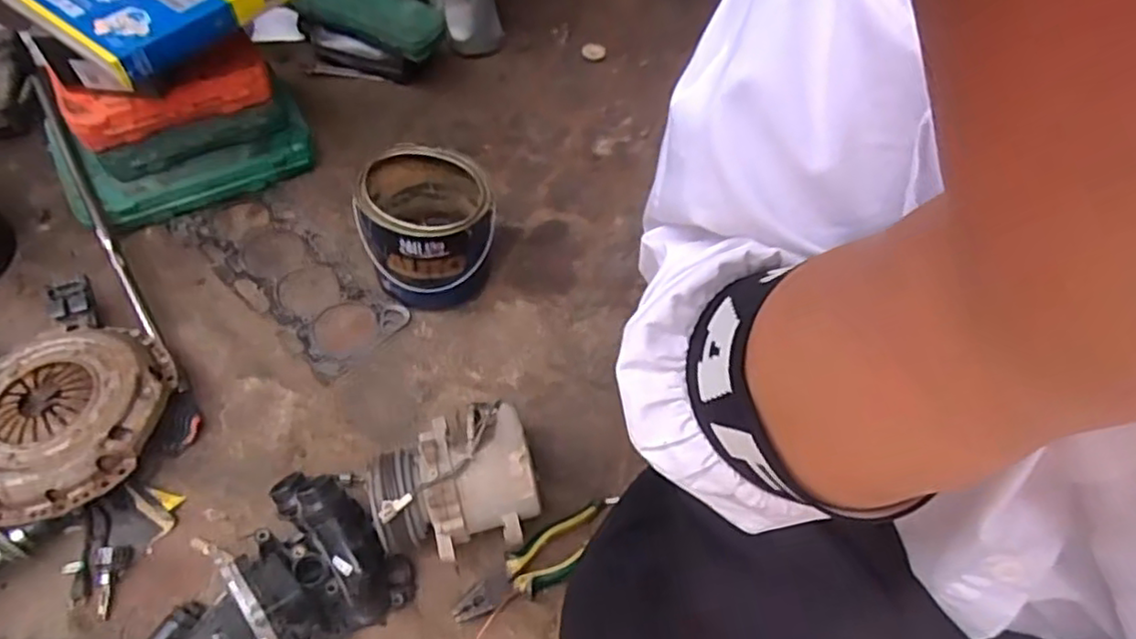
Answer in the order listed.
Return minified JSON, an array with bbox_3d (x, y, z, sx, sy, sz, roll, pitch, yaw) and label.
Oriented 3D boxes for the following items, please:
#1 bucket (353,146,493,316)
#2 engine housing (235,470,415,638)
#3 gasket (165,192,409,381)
[{"bbox_3d":[-0.178,-0.116,0.858,0.147,0.142,0.155,2,56,-3],"label":"bucket"},{"bbox_3d":[-0.239,0.227,0.654,0.126,0.126,0.148,-33,64,-24],"label":"engine housing"},{"bbox_3d":[-0.367,-0.060,0.891,0.332,0.010,0.128,40,64,15],"label":"gasket"}]

